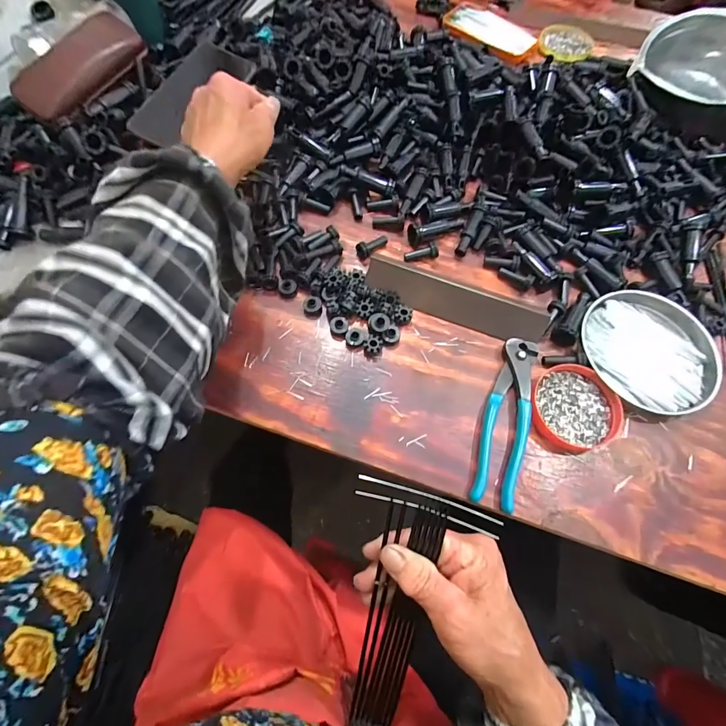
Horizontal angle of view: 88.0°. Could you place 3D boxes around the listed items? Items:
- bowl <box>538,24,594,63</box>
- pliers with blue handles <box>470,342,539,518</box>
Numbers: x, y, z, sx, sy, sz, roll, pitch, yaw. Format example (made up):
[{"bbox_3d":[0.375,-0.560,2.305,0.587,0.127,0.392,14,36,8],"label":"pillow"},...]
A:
[{"bbox_3d":[0.320,-0.504,0.595,0.081,0.019,0.084,1,67,-2],"label":"bowl"},{"bbox_3d":[0.136,0.051,0.352,0.040,0.012,0.162,17,69,5],"label":"pliers with blue handles"}]

